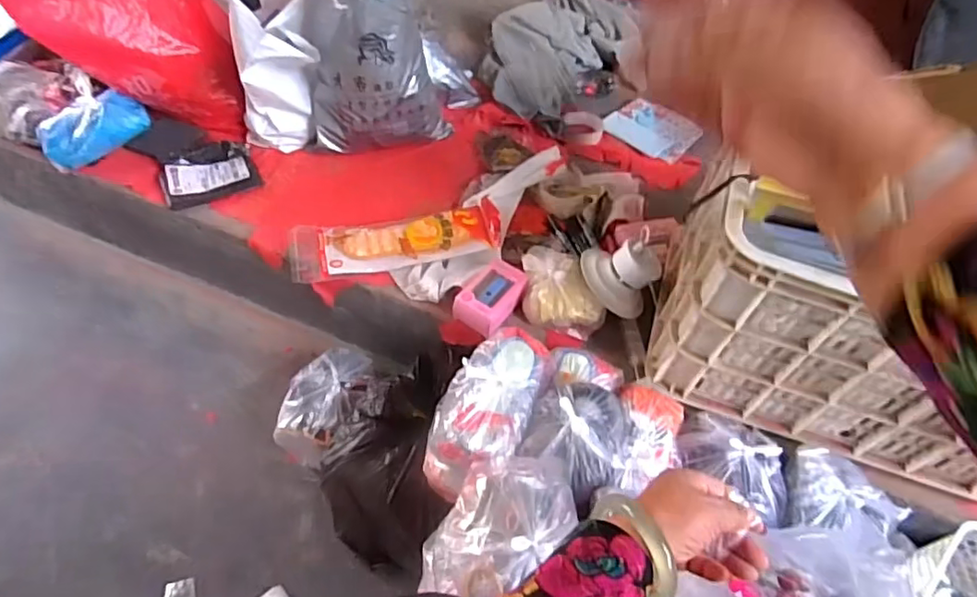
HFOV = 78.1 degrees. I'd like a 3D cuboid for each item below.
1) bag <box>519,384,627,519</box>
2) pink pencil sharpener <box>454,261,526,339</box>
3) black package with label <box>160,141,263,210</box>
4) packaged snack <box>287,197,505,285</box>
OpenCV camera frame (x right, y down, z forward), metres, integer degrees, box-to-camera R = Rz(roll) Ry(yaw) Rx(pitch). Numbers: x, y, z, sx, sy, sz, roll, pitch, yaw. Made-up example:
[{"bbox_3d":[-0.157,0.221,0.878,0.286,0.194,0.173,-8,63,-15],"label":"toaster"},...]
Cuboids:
[{"bbox_3d":[0.112,0.161,0.722,0.110,0.061,0.134,30,53,18],"label":"bag"},{"bbox_3d":[0.006,-0.005,0.895,0.069,0.033,0.119,29,53,17],"label":"pink pencil sharpener"},{"bbox_3d":[-0.480,-0.215,1.036,0.152,0.033,0.109,-24,56,-24],"label":"black package with label"},{"bbox_3d":[-0.148,-0.098,0.967,0.330,0.038,0.107,-7,51,-12],"label":"packaged snack"}]

